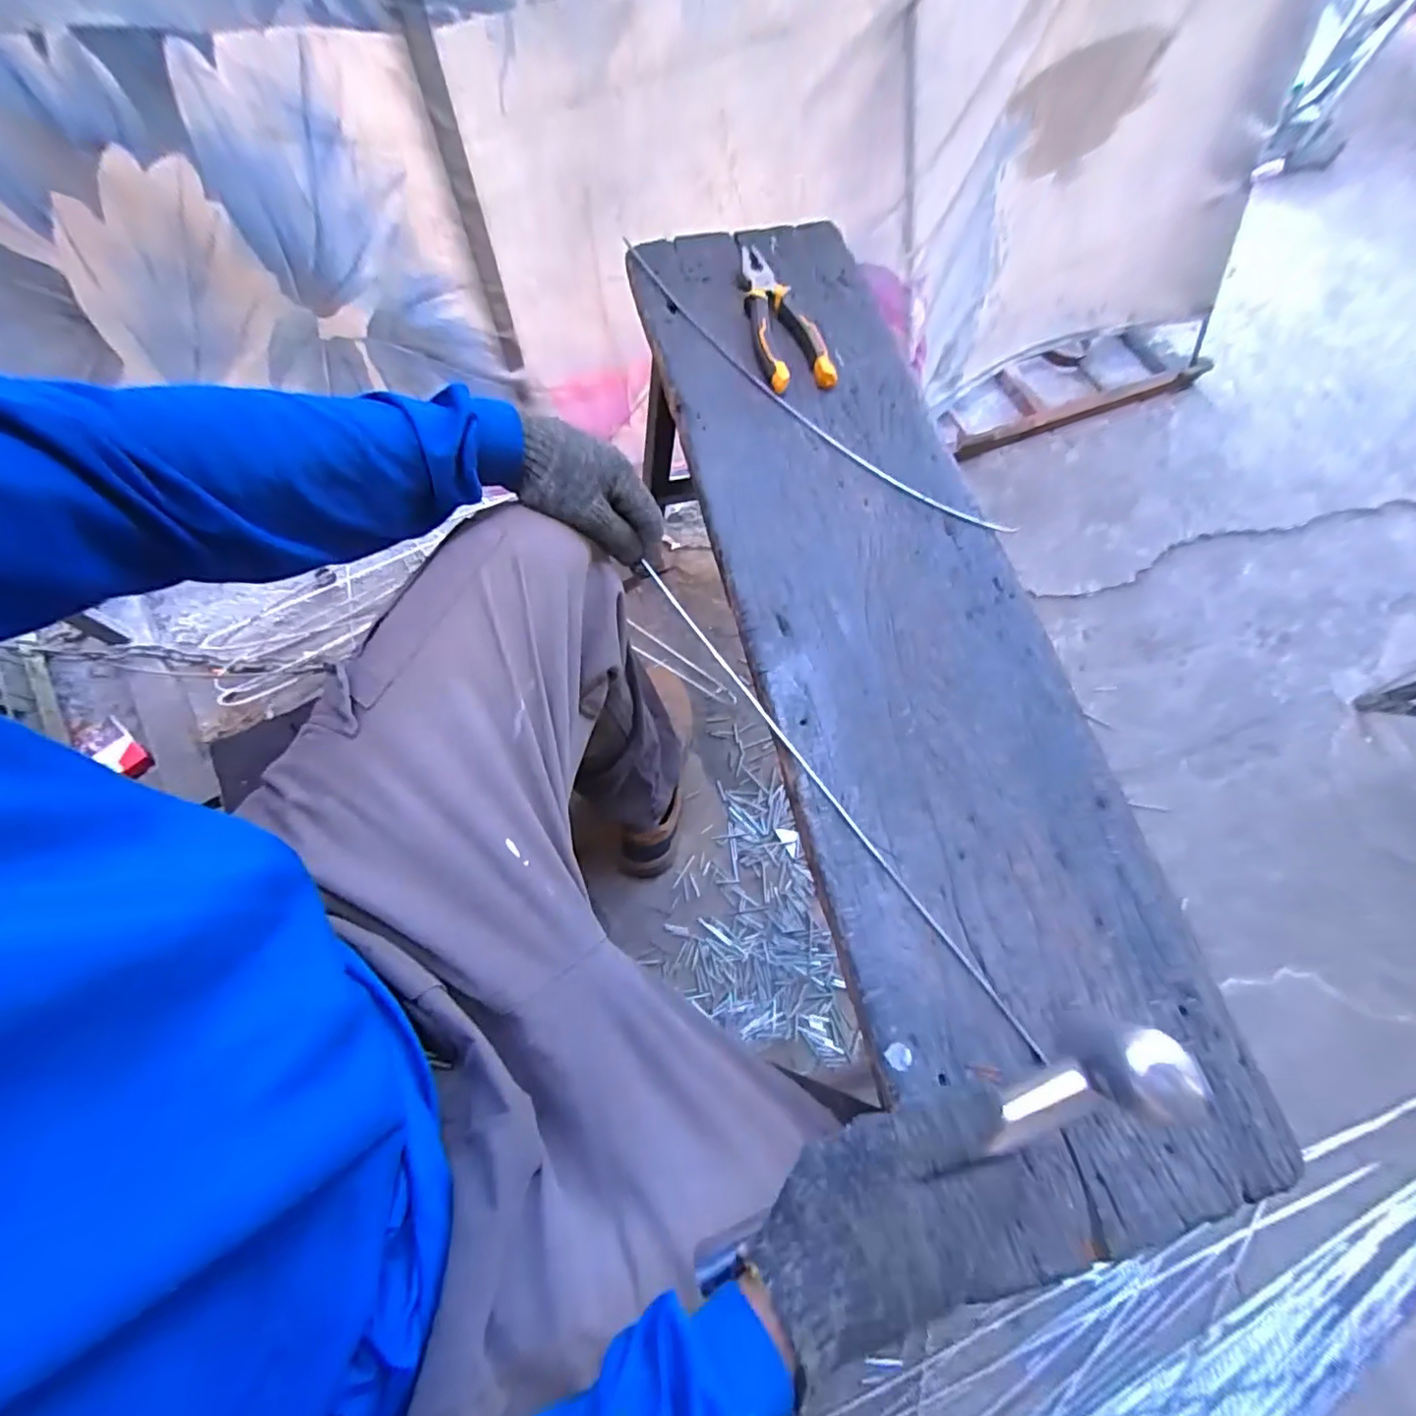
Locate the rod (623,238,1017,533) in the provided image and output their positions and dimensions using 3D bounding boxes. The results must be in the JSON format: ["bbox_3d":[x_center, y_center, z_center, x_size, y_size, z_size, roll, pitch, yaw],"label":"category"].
[{"bbox_3d":[0.078,-0.323,0.614,0.520,0.007,0.054,43,76,11],"label":"rod"}]

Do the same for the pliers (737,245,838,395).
[{"bbox_3d":[0.073,-0.412,0.644,0.071,0.028,0.197,-11,73,-5],"label":"pliers"}]

